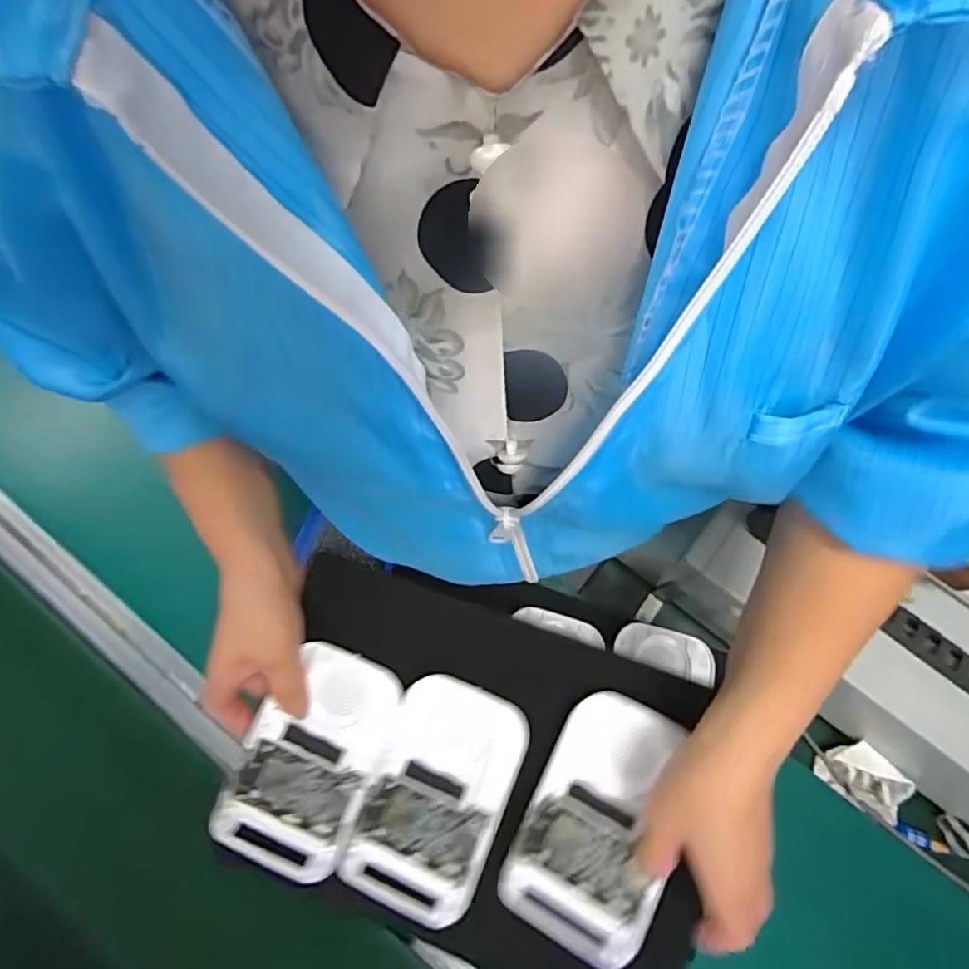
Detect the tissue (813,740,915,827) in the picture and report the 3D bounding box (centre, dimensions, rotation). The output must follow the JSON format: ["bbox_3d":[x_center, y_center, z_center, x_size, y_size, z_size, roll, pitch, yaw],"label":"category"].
[{"bbox_3d":[0.394,0.305,0.578,0.083,0.050,0.051,44,77,11],"label":"tissue"}]

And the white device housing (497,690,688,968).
[{"bbox_3d":[0.084,0.244,0.410,0.102,0.023,0.170,20,80,14],"label":"white device housing"}]

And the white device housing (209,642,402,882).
[{"bbox_3d":[-0.139,0.213,0.445,0.104,0.022,0.170,22,87,6],"label":"white device housing"}]

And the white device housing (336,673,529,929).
[{"bbox_3d":[-0.038,0.239,0.434,0.105,0.017,0.170,21,88,9],"label":"white device housing"}]

